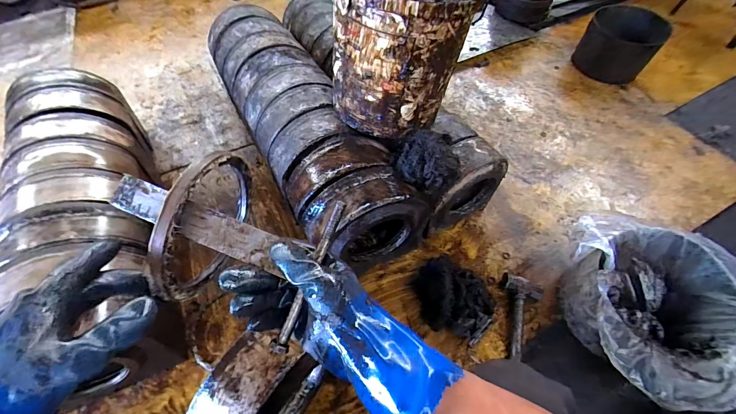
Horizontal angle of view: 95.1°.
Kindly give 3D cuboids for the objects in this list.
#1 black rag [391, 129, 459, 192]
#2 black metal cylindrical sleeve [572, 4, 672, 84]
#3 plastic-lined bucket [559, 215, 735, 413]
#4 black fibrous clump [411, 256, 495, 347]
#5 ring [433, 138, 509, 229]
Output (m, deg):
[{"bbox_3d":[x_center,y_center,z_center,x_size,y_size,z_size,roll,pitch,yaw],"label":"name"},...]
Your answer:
[{"bbox_3d":[0.135,-0.116,0.784,0.152,0.108,0.144,4,55,2],"label":"black rag"},{"bbox_3d":[1.018,-0.669,1.372,0.267,0.225,0.217,28,60,19],"label":"black metal cylindrical sleeve"},{"bbox_3d":[0.645,0.240,0.733,0.357,0.229,0.358,-1,55,1],"label":"plastic-lined bucket"},{"bbox_3d":[0.214,0.219,0.837,0.201,0.090,0.176,19,57,14],"label":"black fibrous clump"},{"bbox_3d":[0.244,-0.053,0.897,0.230,0.226,0.107,-28,59,-19],"label":"ring"}]

